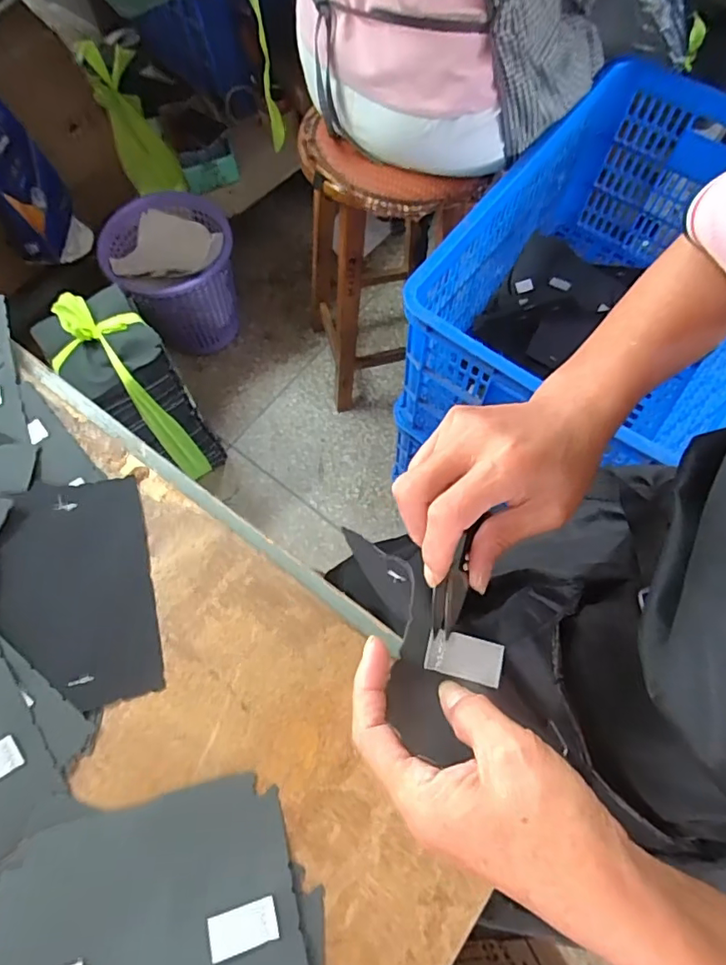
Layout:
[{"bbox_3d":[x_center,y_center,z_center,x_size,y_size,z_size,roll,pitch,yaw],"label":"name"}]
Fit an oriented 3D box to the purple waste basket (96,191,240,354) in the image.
[{"bbox_3d":[-0.438,-0.470,1.274,0.274,0.282,0.263,-16,69,-5],"label":"purple waste basket"}]

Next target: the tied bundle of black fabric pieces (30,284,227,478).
[{"bbox_3d":[-0.440,-0.174,1.068,0.160,0.392,0.211,-35,72,-12],"label":"tied bundle of black fabric pieces"}]

